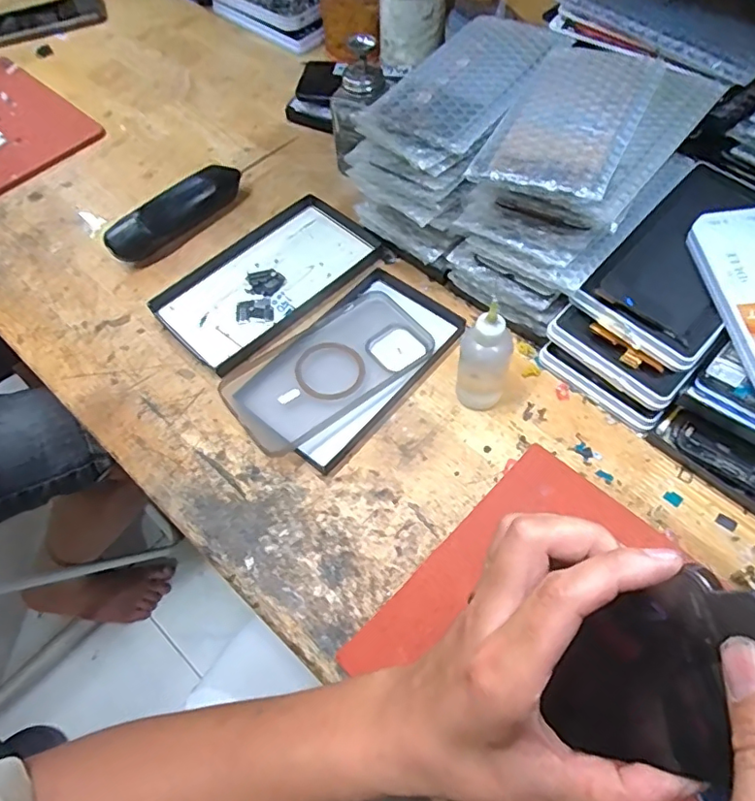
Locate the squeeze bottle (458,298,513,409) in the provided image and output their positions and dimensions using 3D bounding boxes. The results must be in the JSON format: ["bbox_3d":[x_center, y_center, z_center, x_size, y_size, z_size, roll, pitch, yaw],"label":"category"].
[{"bbox_3d":[0.077,-0.028,0.389,0.035,0.094,0.030,13,61,11],"label":"squeeze bottle"}]

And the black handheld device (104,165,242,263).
[{"bbox_3d":[-0.195,-0.185,0.527,0.025,0.031,0.140,39,69,23],"label":"black handheld device"}]

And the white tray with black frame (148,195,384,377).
[{"bbox_3d":[-0.095,-0.112,0.503,0.111,0.019,0.199,39,69,23],"label":"white tray with black frame"}]

